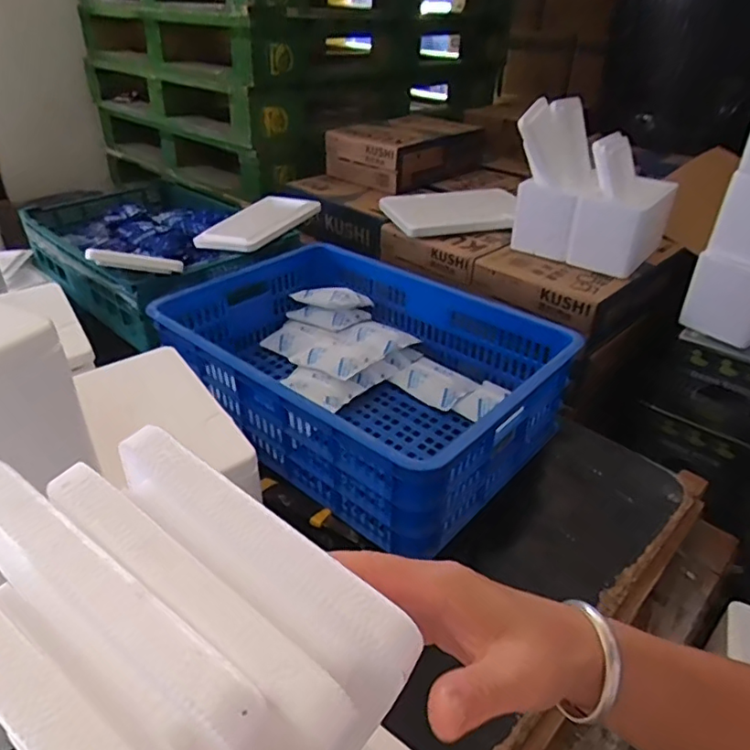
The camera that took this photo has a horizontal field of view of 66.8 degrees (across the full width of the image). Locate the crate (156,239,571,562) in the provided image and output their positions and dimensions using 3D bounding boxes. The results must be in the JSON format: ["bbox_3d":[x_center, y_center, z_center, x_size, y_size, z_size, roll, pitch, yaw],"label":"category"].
[{"bbox_3d":[-0.032,-0.010,0.965,0.592,0.181,0.415,26,41,32],"label":"crate"}]

